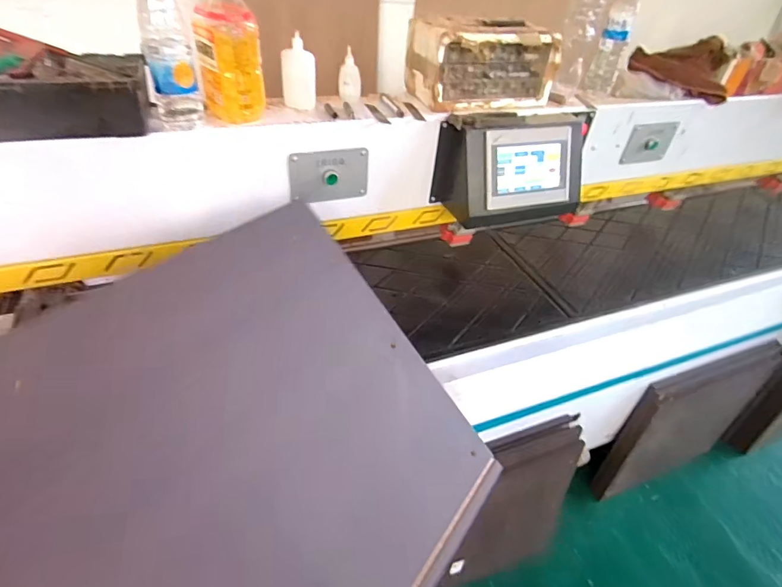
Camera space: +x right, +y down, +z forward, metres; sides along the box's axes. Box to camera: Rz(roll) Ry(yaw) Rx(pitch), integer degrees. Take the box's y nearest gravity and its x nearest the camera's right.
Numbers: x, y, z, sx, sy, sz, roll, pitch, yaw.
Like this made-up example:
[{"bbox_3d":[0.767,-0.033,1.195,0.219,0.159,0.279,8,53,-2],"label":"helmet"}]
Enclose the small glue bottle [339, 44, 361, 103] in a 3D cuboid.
[{"bbox_3d":[-0.078,-0.410,0.831,0.042,0.090,0.029,2,41,-5],"label":"small glue bottle"}]

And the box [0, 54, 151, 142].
[{"bbox_3d":[-0.548,-0.286,0.632,0.360,0.087,0.184,-9,43,-17],"label":"box"}]

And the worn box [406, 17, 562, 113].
[{"bbox_3d":[0.183,-0.460,0.880,0.271,0.140,0.157,-12,44,-20],"label":"worn box"}]

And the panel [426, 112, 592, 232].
[{"bbox_3d":[0.285,-0.266,0.911,0.371,0.175,0.122,-11,43,-19],"label":"panel"}]

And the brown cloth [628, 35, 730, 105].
[{"bbox_3d":[0.705,-0.545,1.063,0.203,0.114,0.139,-9,43,-17],"label":"brown cloth"}]

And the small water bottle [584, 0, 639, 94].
[{"bbox_3d":[0.492,-0.557,0.970,0.061,0.213,0.055,24,44,20],"label":"small water bottle"}]

